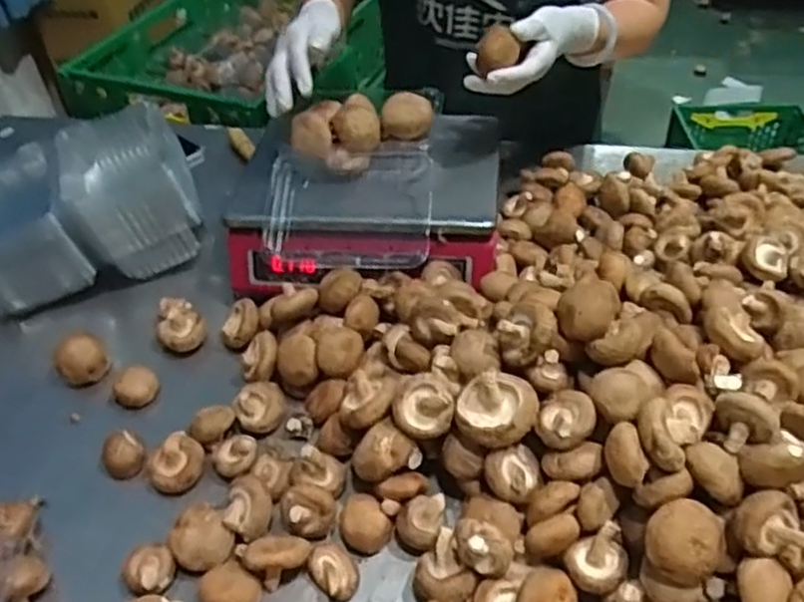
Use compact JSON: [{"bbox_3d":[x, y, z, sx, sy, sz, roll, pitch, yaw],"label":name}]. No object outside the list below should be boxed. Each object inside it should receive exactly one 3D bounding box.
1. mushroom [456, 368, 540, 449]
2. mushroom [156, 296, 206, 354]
[{"bbox_3d":[0.077,0.088,0.578,0.065,0.039,0.052,13,47,18],"label":"mushroom"},{"bbox_3d":[-0.246,0.026,0.779,0.052,0.034,0.070,-22,47,-17],"label":"mushroom"}]

